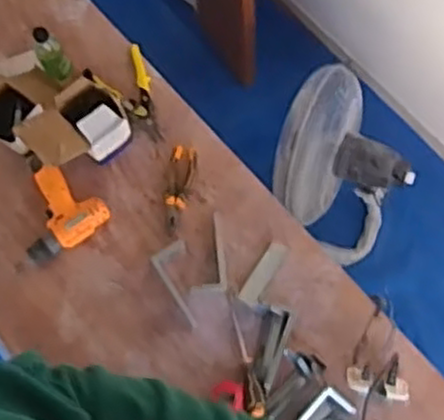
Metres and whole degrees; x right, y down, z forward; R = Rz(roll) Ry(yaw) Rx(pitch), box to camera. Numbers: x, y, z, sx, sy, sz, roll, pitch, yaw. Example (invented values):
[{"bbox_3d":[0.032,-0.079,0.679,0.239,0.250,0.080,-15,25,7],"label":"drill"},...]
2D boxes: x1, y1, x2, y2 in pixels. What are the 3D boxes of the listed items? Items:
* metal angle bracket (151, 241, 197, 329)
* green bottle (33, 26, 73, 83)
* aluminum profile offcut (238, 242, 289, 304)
[{"bbox_3d":[-0.072,0.150,1.518,0.075,0.028,0.166,-30,75,-7],"label":"metal angle bracket"},{"bbox_3d":[-0.354,-0.323,1.557,0.064,0.170,0.066,-29,74,-7],"label":"green bottle"},{"bbox_3d":[0.086,0.127,1.511,0.038,0.011,0.138,31,77,10],"label":"aluminum profile offcut"}]

